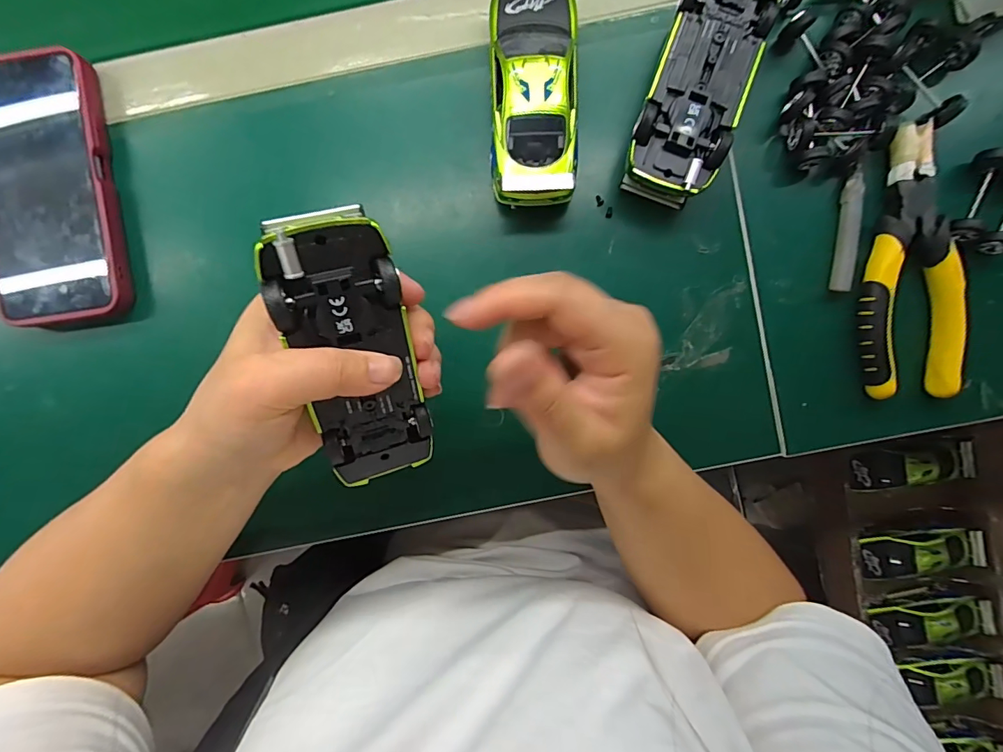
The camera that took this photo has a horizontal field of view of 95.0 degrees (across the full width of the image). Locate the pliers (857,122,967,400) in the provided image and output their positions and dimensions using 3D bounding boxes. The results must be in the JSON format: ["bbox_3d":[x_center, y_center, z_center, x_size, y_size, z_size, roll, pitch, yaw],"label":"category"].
[{"bbox_3d":[0.247,-0.068,0.280,0.049,0.024,0.160,-3,92,1],"label":"pliers"}]

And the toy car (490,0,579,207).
[{"bbox_3d":[0.019,-0.167,0.276,0.050,0.041,0.122,0,92,1],"label":"toy car"}]

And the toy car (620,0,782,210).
[{"bbox_3d":[0.114,-0.170,0.274,0.053,0.042,0.125,19,92,0],"label":"toy car"}]

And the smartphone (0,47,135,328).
[{"bbox_3d":[-0.292,-0.117,0.298,0.081,0.018,0.167,-8,92,1],"label":"smartphone"}]

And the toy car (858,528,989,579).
[{"bbox_3d":[0.459,0.194,0.505,0.119,0.024,0.049,-14,93,14],"label":"toy car"}]

